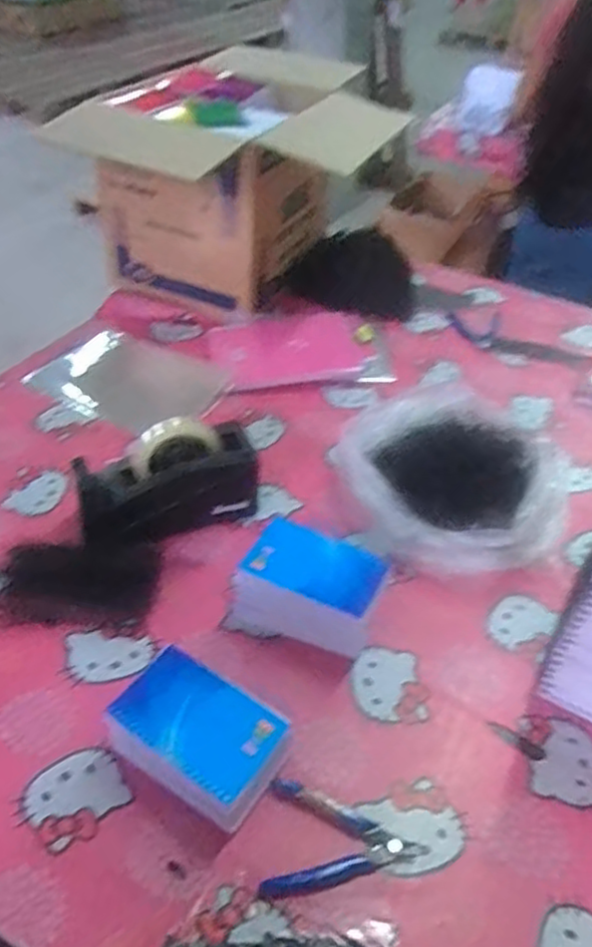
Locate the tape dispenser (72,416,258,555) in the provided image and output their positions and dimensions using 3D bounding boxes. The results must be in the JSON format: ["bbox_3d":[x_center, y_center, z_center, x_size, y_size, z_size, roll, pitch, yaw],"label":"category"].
[{"bbox_3d":[-0.141,0.012,0.769,0.197,0.114,0.086,-13,45,-17],"label":"tape dispenser"}]

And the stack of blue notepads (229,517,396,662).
[{"bbox_3d":[0.013,0.117,0.683,0.137,0.073,0.091,21,45,18],"label":"stack of blue notepads"}]

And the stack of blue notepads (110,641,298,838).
[{"bbox_3d":[-0.081,0.220,0.572,0.134,0.074,0.097,24,47,21],"label":"stack of blue notepads"}]

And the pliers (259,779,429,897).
[{"bbox_3d":[0.037,0.287,0.553,0.125,0.011,0.080,0,43,-4],"label":"pliers"}]

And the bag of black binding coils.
[{"bbox_3d":[0.180,0.000,0.810,0.227,0.103,0.245,-4,43,-8],"label":"bag of black binding coils"}]

